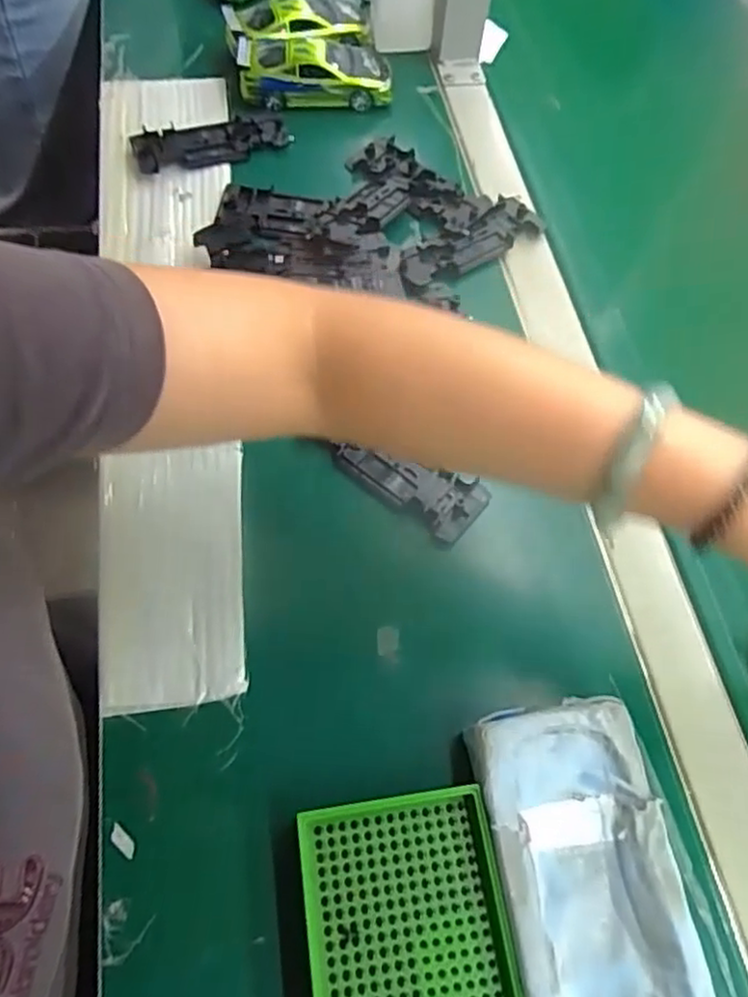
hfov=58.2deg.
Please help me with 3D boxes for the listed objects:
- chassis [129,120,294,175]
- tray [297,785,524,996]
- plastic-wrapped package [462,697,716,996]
[{"bbox_3d":[-0.134,-0.295,0.556,0.124,0.016,0.044,-16,66,-10],"label":"chassis"},{"bbox_3d":[0.017,0.211,0.305,0.089,0.023,0.136,-7,65,-6],"label":"tray"},{"bbox_3d":[0.100,0.182,0.318,0.082,0.033,0.158,-9,65,-6],"label":"plastic-wrapped package"}]

